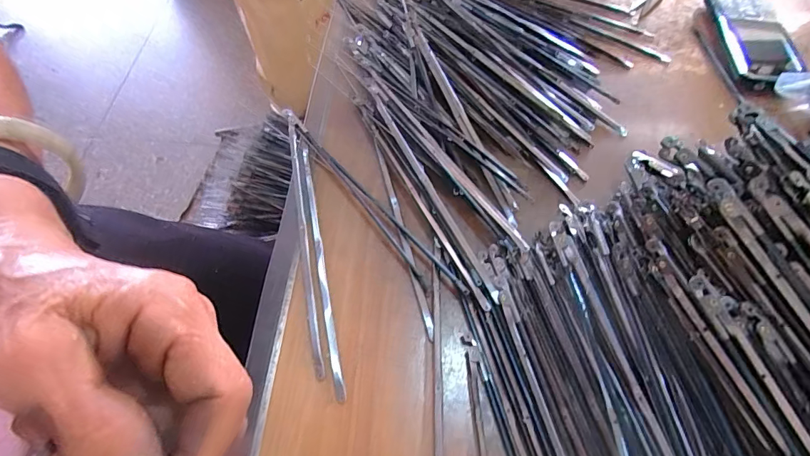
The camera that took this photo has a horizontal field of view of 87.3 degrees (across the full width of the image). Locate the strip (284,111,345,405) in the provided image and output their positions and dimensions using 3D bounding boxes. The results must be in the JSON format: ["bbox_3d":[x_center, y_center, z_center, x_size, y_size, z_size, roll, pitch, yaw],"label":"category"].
[{"bbox_3d":[-0.057,0.004,0.267,0.008,0.012,0.198,-11,62,-9],"label":"strip"}]

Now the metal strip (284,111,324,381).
[{"bbox_3d":[-0.065,-0.002,0.269,0.006,0.011,0.186,-9,62,-8],"label":"metal strip"}]

